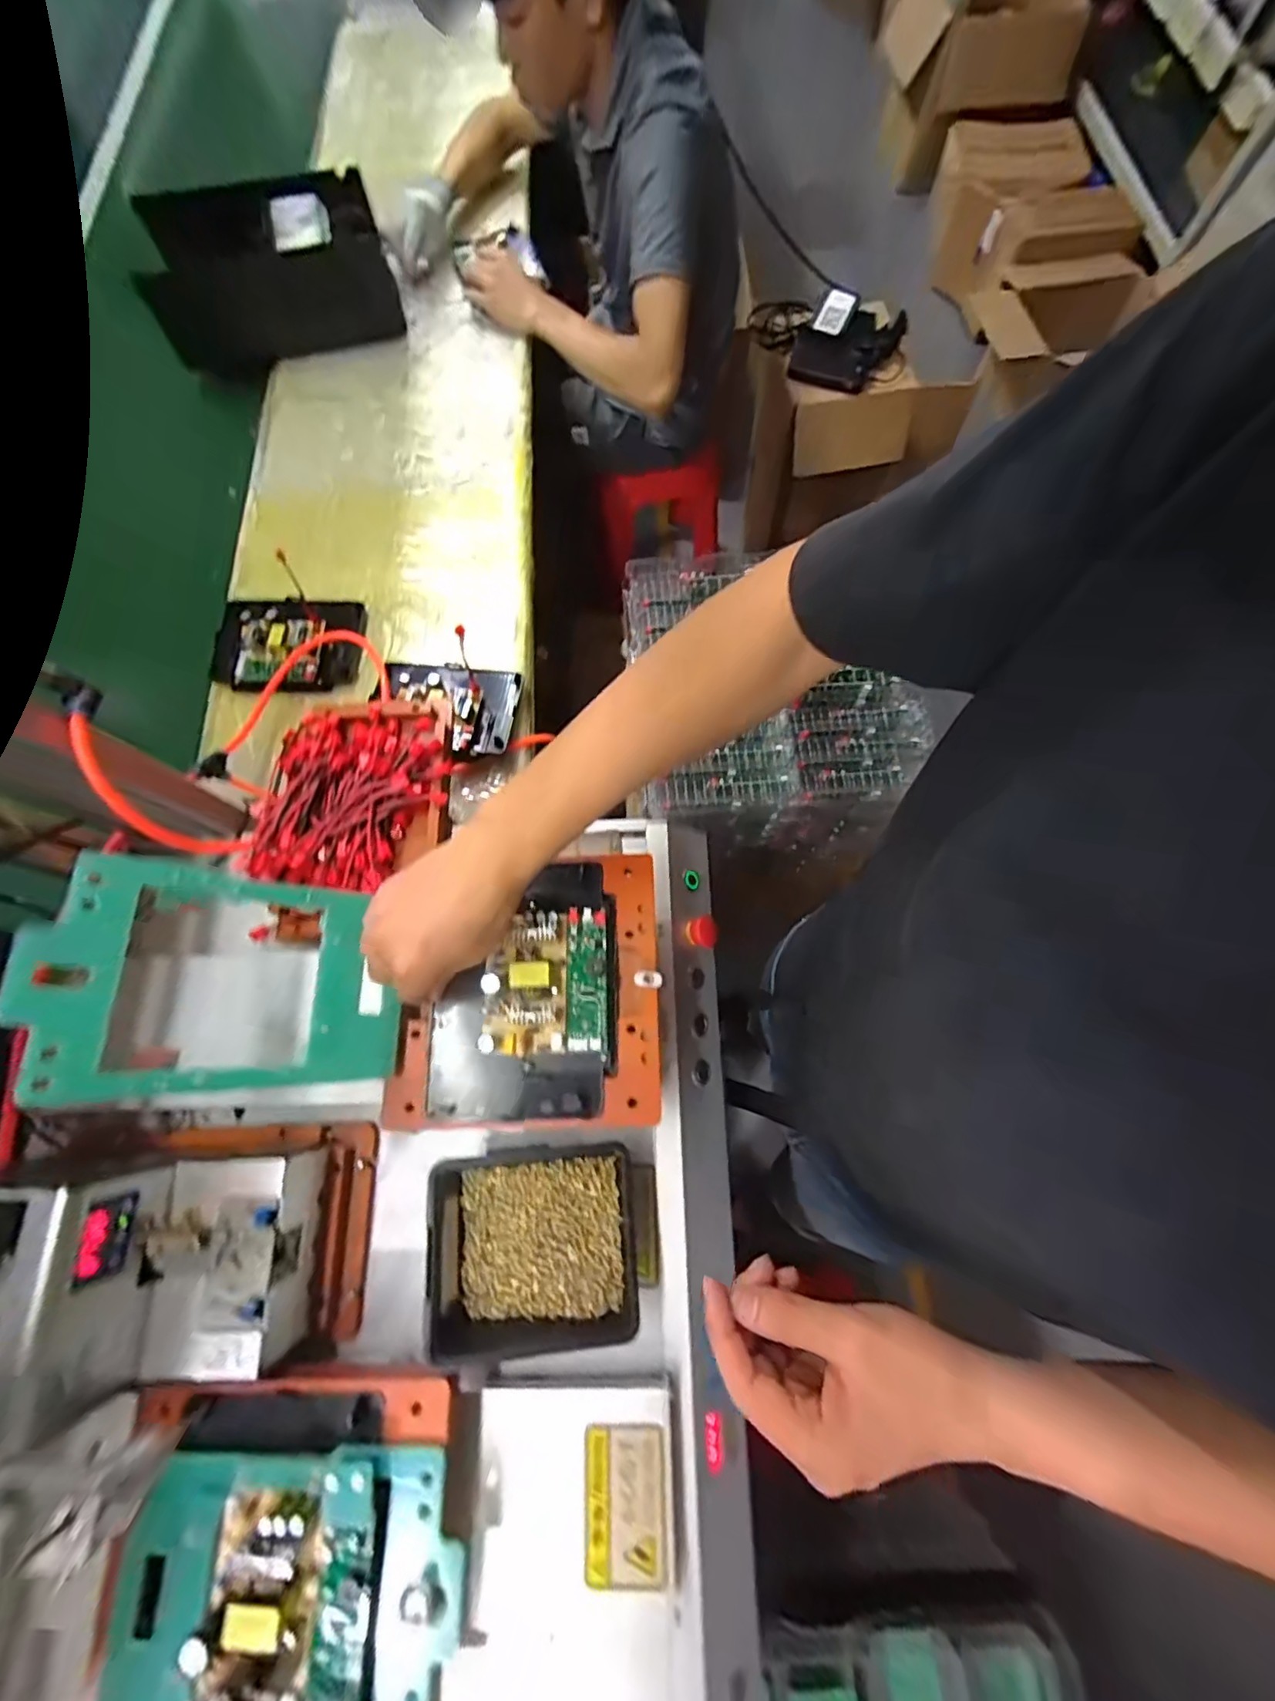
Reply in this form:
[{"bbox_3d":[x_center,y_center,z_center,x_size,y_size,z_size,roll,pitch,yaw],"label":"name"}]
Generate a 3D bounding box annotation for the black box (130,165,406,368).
[{"bbox_3d":[-0.578,-0.928,0.911,0.340,0.146,0.207,-12,73,-3],"label":"black box"}]

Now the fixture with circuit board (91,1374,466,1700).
[{"bbox_3d":[-0.206,0.428,0.325,0.195,0.040,0.201,2,73,1],"label":"fixture with circuit board"}]

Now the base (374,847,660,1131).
[{"bbox_3d":[-0.079,0.098,0.421,0.187,0.038,0.191,0,73,0],"label":"base"}]

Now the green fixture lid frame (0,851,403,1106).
[{"bbox_3d":[-0.251,0.077,0.360,0.197,0.007,0.133,11,68,-39],"label":"green fixture lid frame"}]

